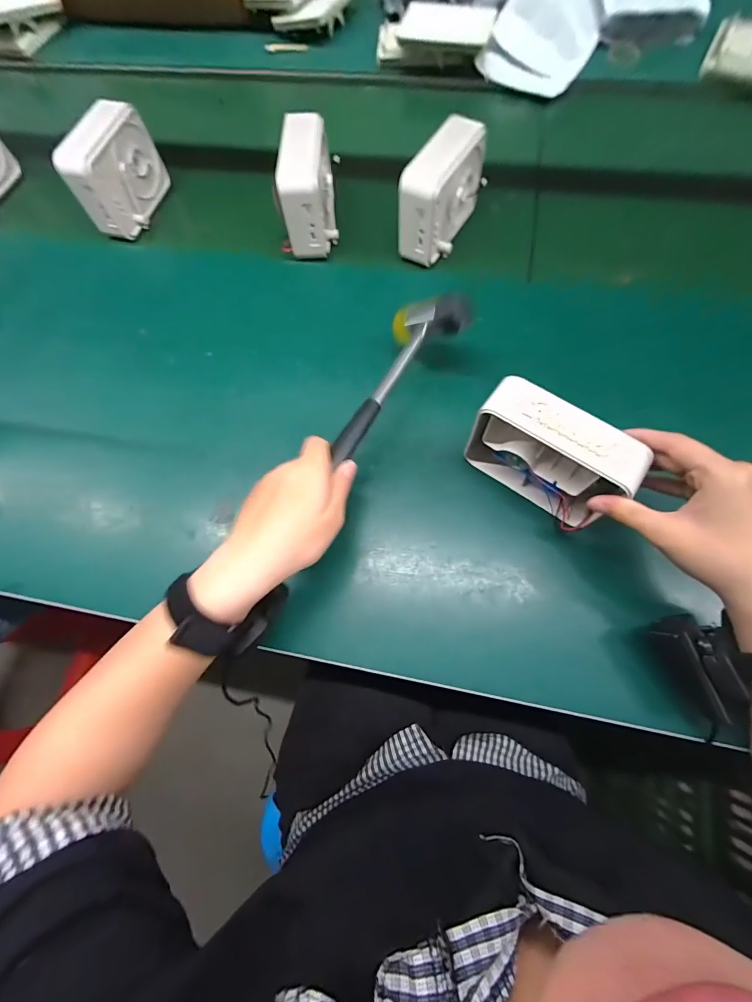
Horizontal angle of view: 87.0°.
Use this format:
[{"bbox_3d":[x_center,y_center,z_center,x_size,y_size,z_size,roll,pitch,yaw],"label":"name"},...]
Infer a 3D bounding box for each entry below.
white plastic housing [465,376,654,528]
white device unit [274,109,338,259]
[{"bbox_3d":[0.142,-0.037,0.334,0.122,0.098,0.039,34,75,13],"label":"white plastic housing"},{"bbox_3d":[-0.076,-0.371,0.478,0.055,0.107,0.124,1,70,3],"label":"white device unit"}]

